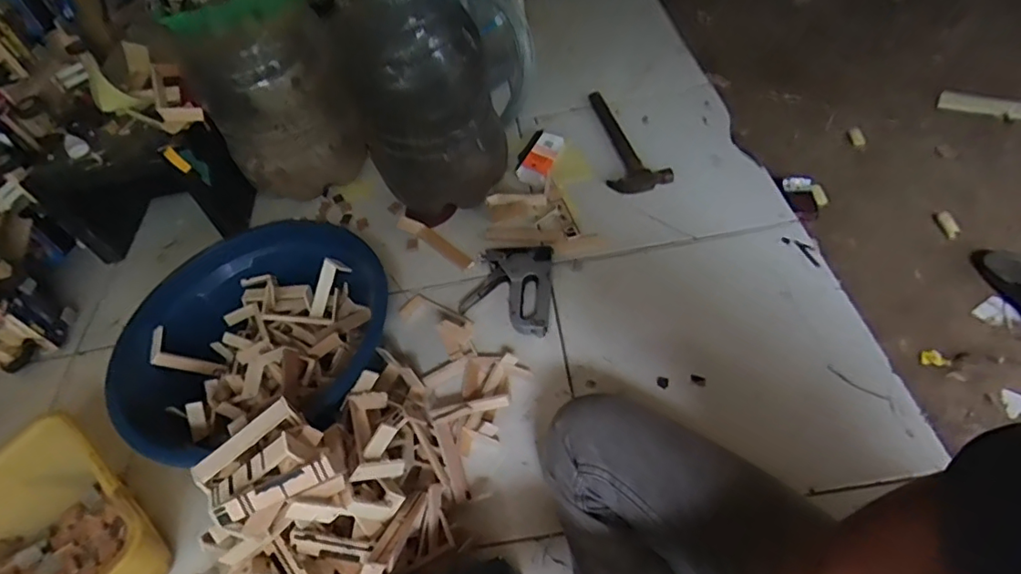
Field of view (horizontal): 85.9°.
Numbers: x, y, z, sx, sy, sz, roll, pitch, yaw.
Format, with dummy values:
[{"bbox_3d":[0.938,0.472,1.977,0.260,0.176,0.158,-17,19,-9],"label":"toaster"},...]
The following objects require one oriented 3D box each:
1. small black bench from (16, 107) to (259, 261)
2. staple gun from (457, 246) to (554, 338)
[{"bbox_3d":[-0.636,-0.166,0.956,0.329,0.205,0.115,-10,51,3],"label":"small black bench"},{"bbox_3d":[-0.007,0.000,0.833,0.134,0.031,0.154,0,52,12],"label":"staple gun"}]

